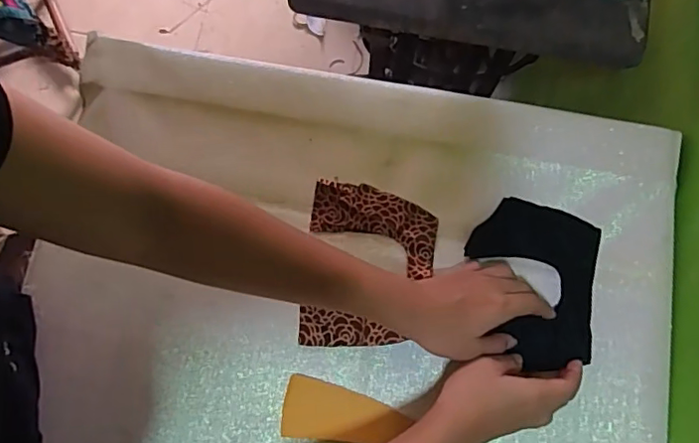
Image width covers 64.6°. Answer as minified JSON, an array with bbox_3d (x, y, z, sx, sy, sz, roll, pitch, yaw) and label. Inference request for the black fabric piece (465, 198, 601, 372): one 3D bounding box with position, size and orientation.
[{"bbox_3d":[0.170,0.056,0.515,0.120,0.017,0.149,12,76,2],"label":"black fabric piece"}]

